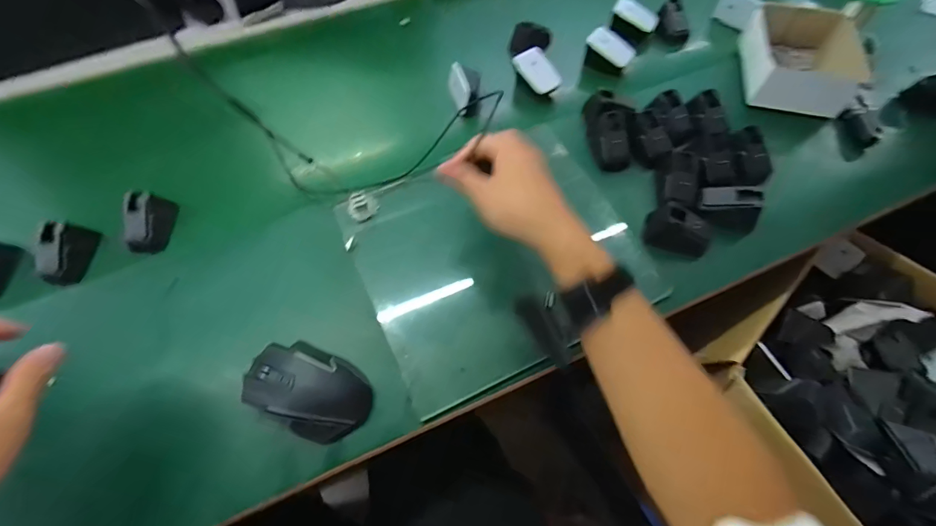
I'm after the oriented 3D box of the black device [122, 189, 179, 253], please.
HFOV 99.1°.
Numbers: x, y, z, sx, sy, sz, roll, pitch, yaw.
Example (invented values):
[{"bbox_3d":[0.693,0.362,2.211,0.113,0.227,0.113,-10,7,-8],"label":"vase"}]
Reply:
[{"bbox_3d":[-0.383,-0.048,0.479,0.038,0.044,0.068,3,63,3],"label":"black device"}]

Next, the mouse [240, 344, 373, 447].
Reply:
[{"bbox_3d":[-0.151,0.122,0.383,0.117,0.036,0.078,20,65,12],"label":"mouse"}]

